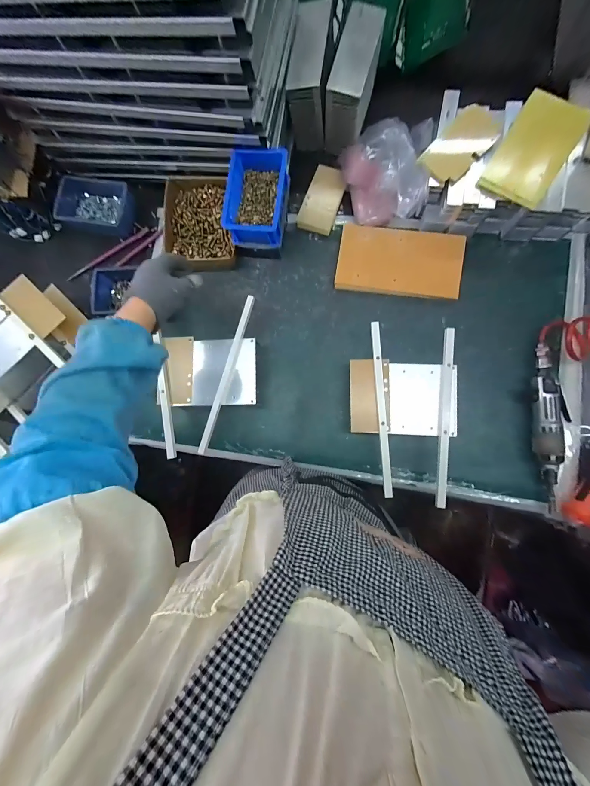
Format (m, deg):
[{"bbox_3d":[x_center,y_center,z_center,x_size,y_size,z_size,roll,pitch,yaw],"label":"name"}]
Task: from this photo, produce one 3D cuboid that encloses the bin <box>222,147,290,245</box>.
[{"bbox_3d":[-0.065,-0.351,0.519,0.100,0.055,0.161,4,87,7],"label":"bin"}]

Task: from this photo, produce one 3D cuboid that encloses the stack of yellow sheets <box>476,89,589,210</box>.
[{"bbox_3d":[0.375,-0.381,0.456,0.100,0.030,0.158,33,90,8],"label":"stack of yellow sheets"}]

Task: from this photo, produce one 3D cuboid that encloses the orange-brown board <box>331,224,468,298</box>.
[{"bbox_3d":[0.196,-0.247,0.546,0.223,0.024,0.124,7,87,7],"label":"orange-brown board"}]

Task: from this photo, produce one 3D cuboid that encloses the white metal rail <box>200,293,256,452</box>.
[{"bbox_3d":[-0.120,-0.033,0.515,0.013,0.012,0.284,17,88,8],"label":"white metal rail"}]

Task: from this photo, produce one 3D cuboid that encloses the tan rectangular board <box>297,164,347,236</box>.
[{"bbox_3d":[0.054,-0.378,0.573,0.070,0.022,0.123,21,89,8],"label":"tan rectangular board"}]

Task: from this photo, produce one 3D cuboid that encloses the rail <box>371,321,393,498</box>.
[{"bbox_3d":[0.143,0.025,0.482,0.014,0.010,0.285,-4,84,7],"label":"rail"}]

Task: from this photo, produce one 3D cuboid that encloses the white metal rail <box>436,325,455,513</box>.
[{"bbox_3d":[0.244,0.038,0.470,0.016,0.017,0.286,4,85,8],"label":"white metal rail"}]

